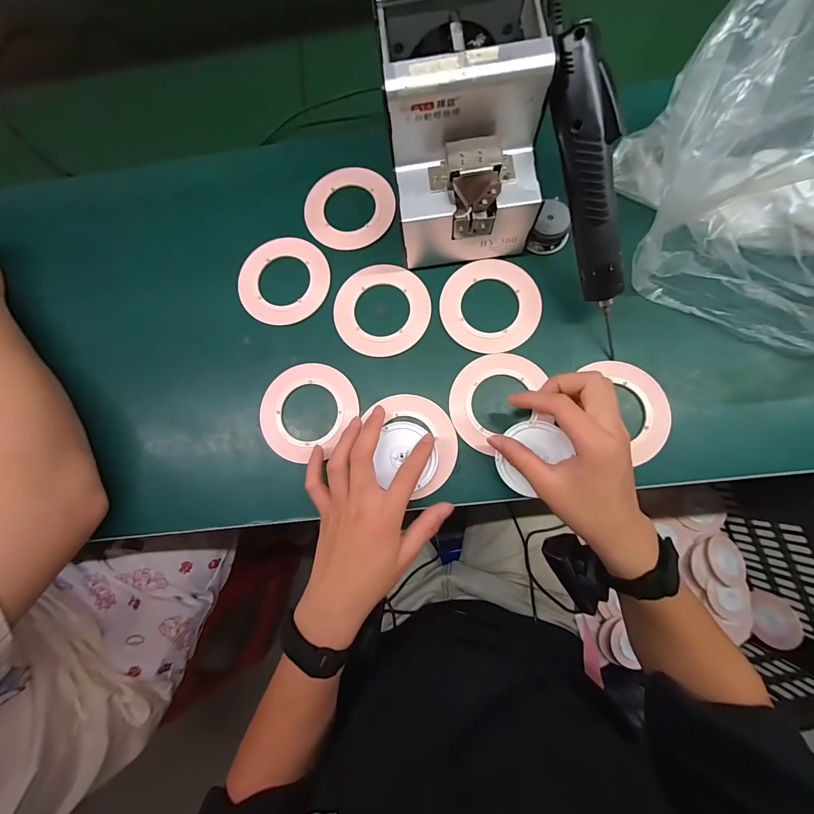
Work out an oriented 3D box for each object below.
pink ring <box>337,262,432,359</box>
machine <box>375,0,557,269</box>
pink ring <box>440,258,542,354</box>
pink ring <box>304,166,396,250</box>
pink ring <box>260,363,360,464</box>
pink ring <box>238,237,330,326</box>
[{"bbox_3d":[-0.027,-0.105,0.382,0.098,0.004,0.105,-1,79,5],"label":"pink ring"},{"bbox_3d":[0.048,-0.248,0.328,0.123,0.147,0.173,-6,80,4],"label":"machine"},{"bbox_3d":[0.087,-0.106,0.372,0.097,0.006,0.102,-1,79,5],"label":"pink ring"},{"bbox_3d":[-0.066,-0.228,0.409,0.101,0.004,0.099,-1,79,5],"label":"pink ring"},{"bbox_3d":[-0.106,0.001,0.372,0.092,0.008,0.099,-1,84,5],"label":"pink ring"},{"bbox_3d":[-0.136,-0.141,0.400,0.100,0.006,0.102,-1,80,3],"label":"pink ring"}]

